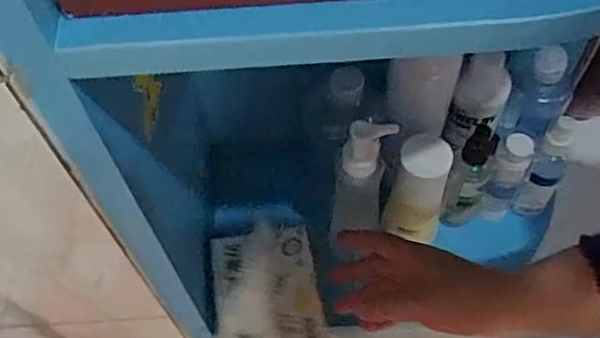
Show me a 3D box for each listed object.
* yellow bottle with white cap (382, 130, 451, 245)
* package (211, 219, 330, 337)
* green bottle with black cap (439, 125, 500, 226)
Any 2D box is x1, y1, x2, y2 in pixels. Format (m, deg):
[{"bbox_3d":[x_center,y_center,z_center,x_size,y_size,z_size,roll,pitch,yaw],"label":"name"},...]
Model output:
[{"bbox_3d":[0.107,0.021,0.561,0.049,0.117,0.047,16,61,12],"label":"yellow bottle with white cap"},{"bbox_3d":[-0.028,0.102,0.538,0.088,0.027,0.123,-6,59,-1],"label":"package"},{"bbox_3d":[0.155,0.011,0.585,0.033,0.120,0.036,-1,59,2],"label":"green bottle with black cap"}]

